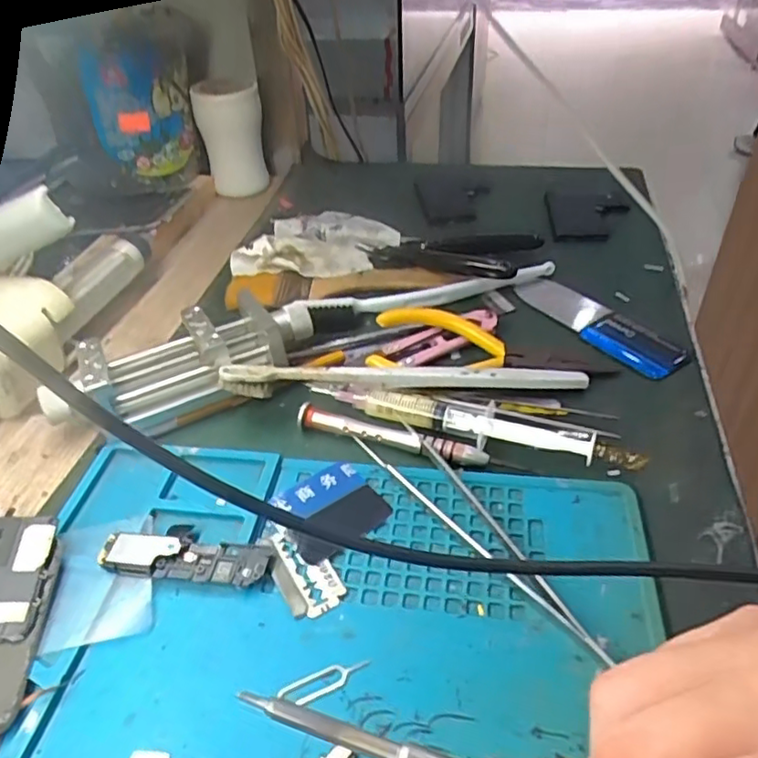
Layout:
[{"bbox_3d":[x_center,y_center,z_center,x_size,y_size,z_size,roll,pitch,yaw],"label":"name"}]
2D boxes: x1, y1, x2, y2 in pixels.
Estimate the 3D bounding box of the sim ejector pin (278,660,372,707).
[{"bbox_3d":[-0.018,0.104,0.217,0.032,0.004,0.009,-19,49,-17],"label":"sim ejector pin"}]

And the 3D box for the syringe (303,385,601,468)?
[{"bbox_3d":[0.032,0.016,0.308,0.140,0.011,0.022,13,43,19],"label":"syringe"}]

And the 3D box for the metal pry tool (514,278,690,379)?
[{"bbox_3d":[0.126,-0.033,0.368,0.033,0.007,0.110,-27,46,-26],"label":"metal pry tool"}]

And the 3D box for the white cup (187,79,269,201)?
[{"bbox_3d":[-0.125,-0.207,0.540,0.054,0.084,0.045,-11,41,-9],"label":"white cup"}]

